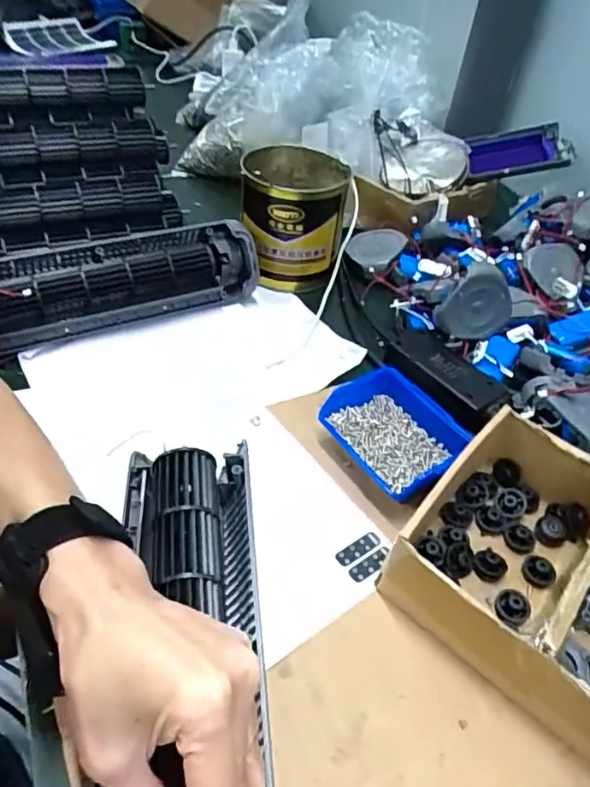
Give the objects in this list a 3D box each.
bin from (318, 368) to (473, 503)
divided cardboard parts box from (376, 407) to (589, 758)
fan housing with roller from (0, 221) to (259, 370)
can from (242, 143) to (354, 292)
[{"bbox_3d":[0.084,0.035,0.476,0.089,0.040,0.110,-24,53,-29],"label":"bin"},{"bbox_3d":[0.187,0.126,0.384,0.198,0.070,0.171,35,50,24],"label":"divided cardboard parts box"},{"bbox_3d":[-0.187,-0.109,0.558,0.301,0.065,0.077,-17,50,-24],"label":"fan housing with roller"},{"bbox_3d":[-0.002,-0.202,0.656,0.112,0.113,0.127,10,44,2],"label":"can"}]

